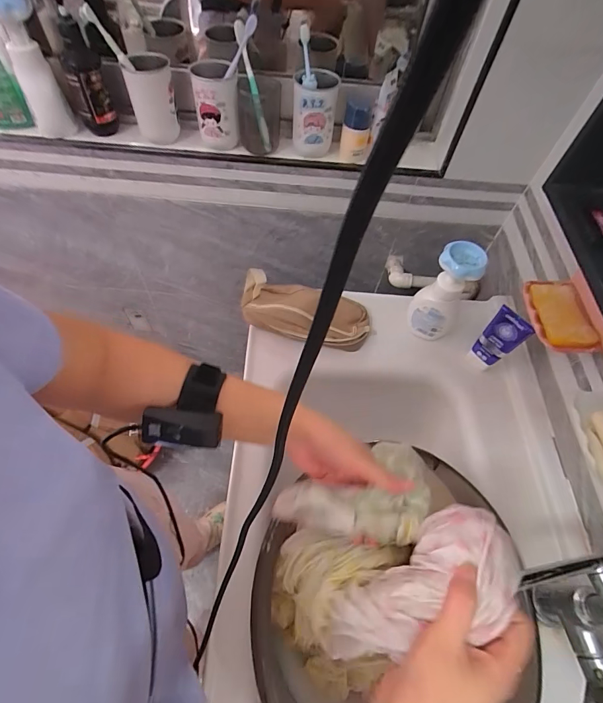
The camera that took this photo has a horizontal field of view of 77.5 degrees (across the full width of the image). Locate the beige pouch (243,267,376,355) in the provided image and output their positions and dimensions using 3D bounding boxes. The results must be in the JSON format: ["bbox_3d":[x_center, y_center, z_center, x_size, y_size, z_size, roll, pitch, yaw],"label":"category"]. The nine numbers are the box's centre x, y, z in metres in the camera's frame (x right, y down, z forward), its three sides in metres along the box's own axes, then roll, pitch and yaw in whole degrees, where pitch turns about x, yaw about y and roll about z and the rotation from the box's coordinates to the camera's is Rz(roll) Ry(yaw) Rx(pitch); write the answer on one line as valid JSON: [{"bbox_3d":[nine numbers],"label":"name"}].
[{"bbox_3d":[0.007,-0.066,0.694,0.238,0.077,0.103,12,59,2],"label":"beige pouch"}]

